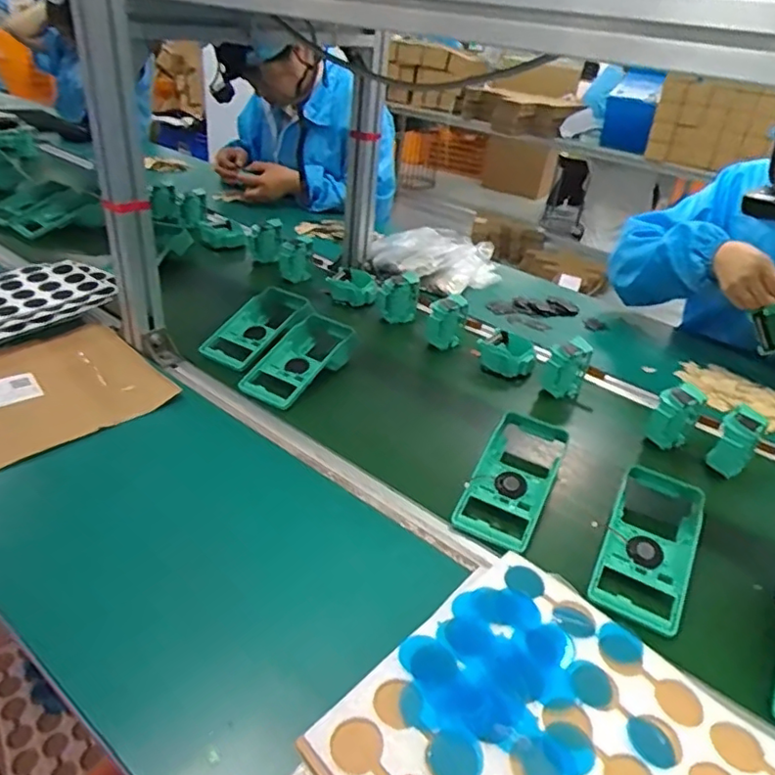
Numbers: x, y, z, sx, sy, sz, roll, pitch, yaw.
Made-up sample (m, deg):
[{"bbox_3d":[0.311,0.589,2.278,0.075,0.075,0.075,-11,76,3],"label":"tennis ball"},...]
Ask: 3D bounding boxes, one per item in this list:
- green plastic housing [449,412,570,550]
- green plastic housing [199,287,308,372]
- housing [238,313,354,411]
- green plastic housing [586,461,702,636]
[{"bbox_3d":[0.142,0.100,0.653,0.085,0.034,0.181,19,35,19],"label":"green plastic housing"},{"bbox_3d":[-0.190,-0.091,0.879,0.092,0.045,0.184,22,39,24],"label":"green plastic housing"},{"bbox_3d":[-0.121,-0.043,0.816,0.091,0.046,0.181,25,38,27],"label":"housing"},{"bbox_3d":[0.265,0.155,0.587,0.083,0.040,0.190,21,36,22],"label":"green plastic housing"}]

